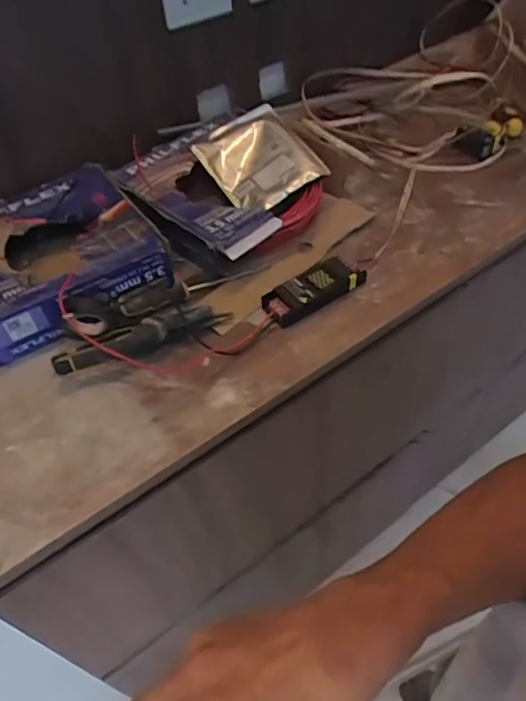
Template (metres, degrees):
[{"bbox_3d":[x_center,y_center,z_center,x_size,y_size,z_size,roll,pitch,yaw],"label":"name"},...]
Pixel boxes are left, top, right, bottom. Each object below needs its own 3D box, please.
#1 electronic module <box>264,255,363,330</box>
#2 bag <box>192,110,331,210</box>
[{"bbox_3d":[0.067,-0.085,0.736,0.138,0.019,0.061,-29,53,-18],"label":"electronic module"},{"bbox_3d":[-0.004,-0.299,0.859,0.146,0.031,0.176,-34,65,-3],"label":"bag"}]

